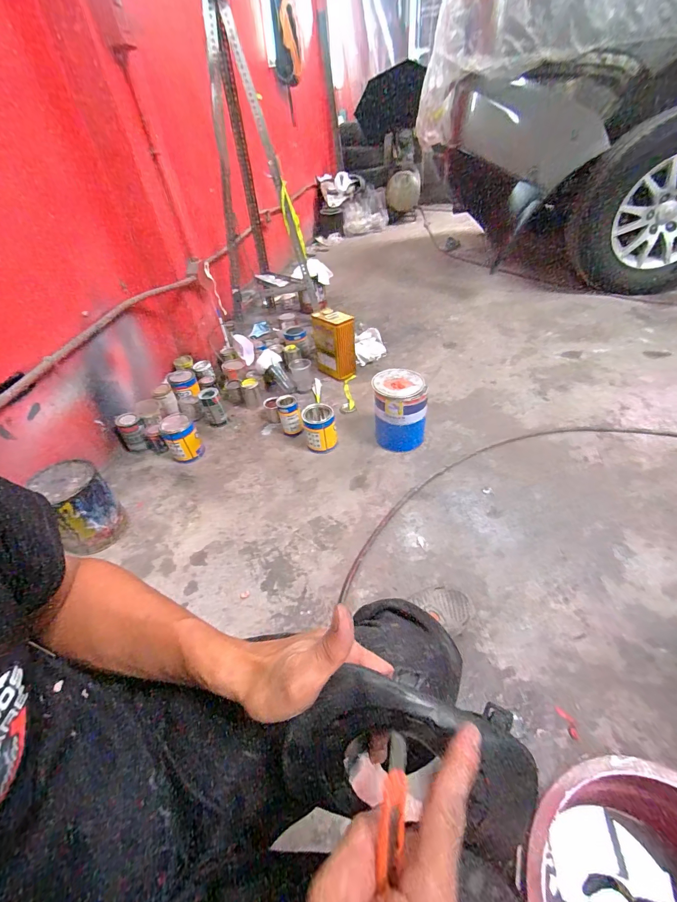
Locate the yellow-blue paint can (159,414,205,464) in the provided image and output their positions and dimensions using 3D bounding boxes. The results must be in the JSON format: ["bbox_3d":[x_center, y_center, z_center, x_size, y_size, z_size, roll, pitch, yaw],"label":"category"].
[{"bbox_3d":[-0.529,-0.042,1.201,0.105,0.136,0.104,-28,48,-21],"label":"yellow-blue paint can"}]

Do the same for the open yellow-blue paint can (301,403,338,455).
[{"bbox_3d":[-0.062,-0.077,1.211,0.107,0.133,0.114,-12,44,-5],"label":"open yellow-blue paint can"}]

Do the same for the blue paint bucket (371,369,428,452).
[{"bbox_3d":[0.194,-0.130,1.163,0.154,0.223,0.166,-3,44,3],"label":"blue paint bucket"}]

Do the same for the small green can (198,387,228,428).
[{"bbox_3d":[-0.478,-0.169,1.356,0.078,0.131,0.088,-20,46,-14],"label":"small green can"}]

